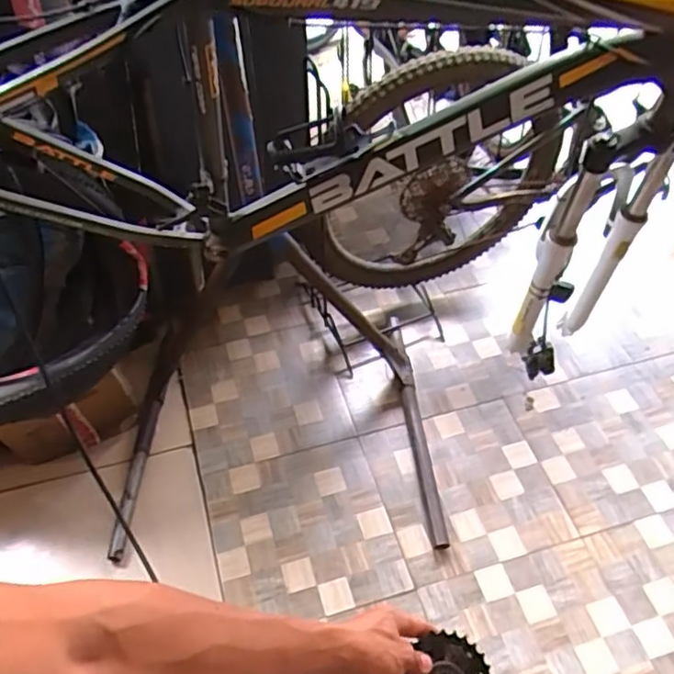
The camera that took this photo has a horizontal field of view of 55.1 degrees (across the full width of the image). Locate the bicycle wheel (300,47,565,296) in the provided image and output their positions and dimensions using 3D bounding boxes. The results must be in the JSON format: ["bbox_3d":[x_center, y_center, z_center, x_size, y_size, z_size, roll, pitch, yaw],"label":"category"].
[{"bbox_3d":[0.236,-0.369,1.598,0.643,0.670,0.119,-12,51,-9],"label":"bicycle wheel"}]

